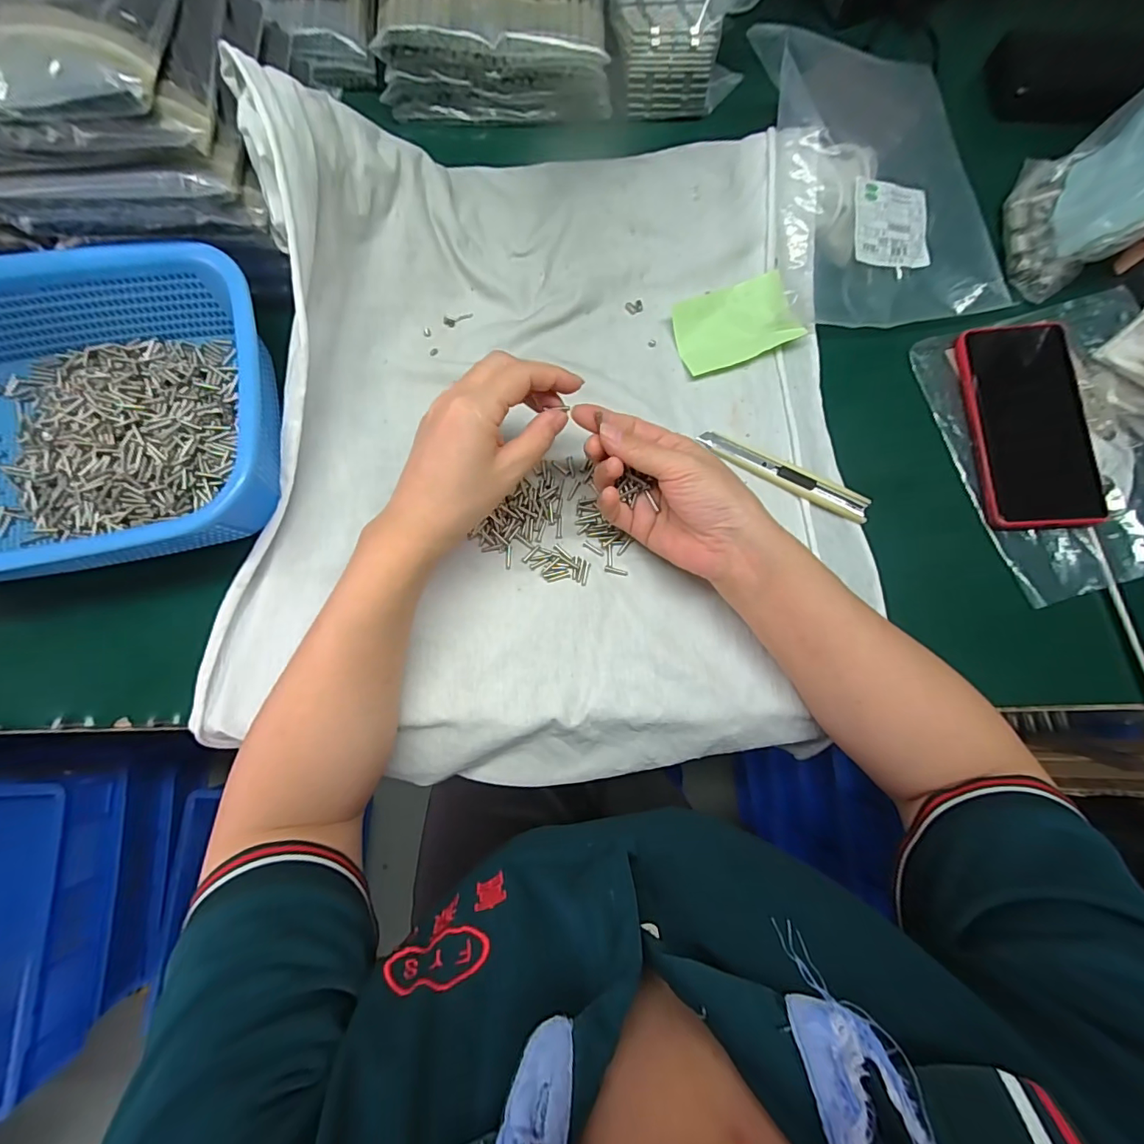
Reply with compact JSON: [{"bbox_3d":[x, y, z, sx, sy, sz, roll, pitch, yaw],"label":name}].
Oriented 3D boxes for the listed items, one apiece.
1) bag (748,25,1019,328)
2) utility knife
[{"bbox_3d":[0.256,-0.316,0.386,0.193,0.057,0.217,-7,80,-4],"label":"bag"},{"bbox_3d":[0.159,-0.074,0.367,0.130,0.017,0.017,29,80,3],"label":"utility knife"}]

